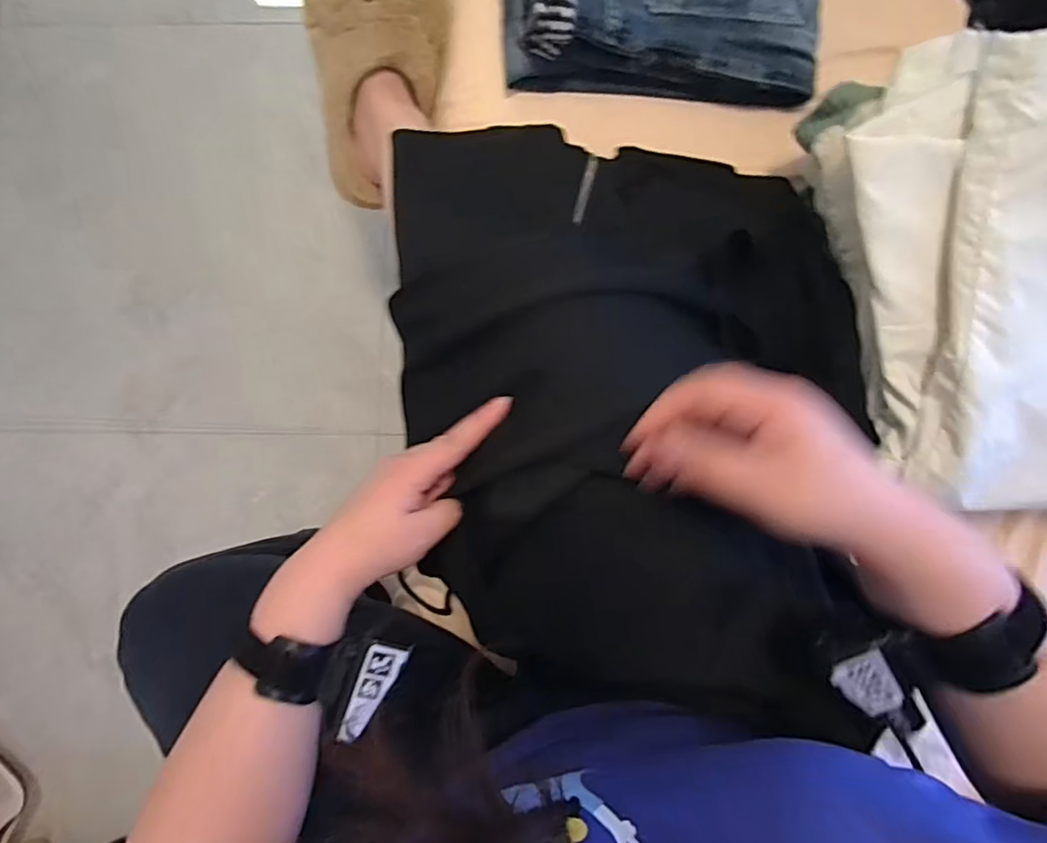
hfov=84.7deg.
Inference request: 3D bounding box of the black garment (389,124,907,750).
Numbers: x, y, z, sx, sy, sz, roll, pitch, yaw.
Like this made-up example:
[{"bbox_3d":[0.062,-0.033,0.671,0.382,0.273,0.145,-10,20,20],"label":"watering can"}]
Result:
[{"bbox_3d":[0.090,-0.037,0.446,0.368,0.155,0.443,-4,83,0],"label":"black garment"}]

